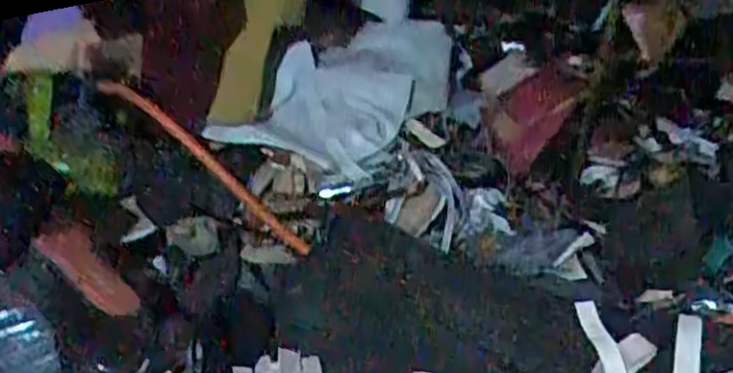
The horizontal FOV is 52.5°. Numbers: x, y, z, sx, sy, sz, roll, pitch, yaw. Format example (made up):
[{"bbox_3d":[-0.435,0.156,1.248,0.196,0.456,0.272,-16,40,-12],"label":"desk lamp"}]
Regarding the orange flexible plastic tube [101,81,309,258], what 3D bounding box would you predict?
[{"bbox_3d":[-0.236,-0.030,1.134,0.390,0.021,0.061,43,28,-8],"label":"orange flexible plastic tube"}]

